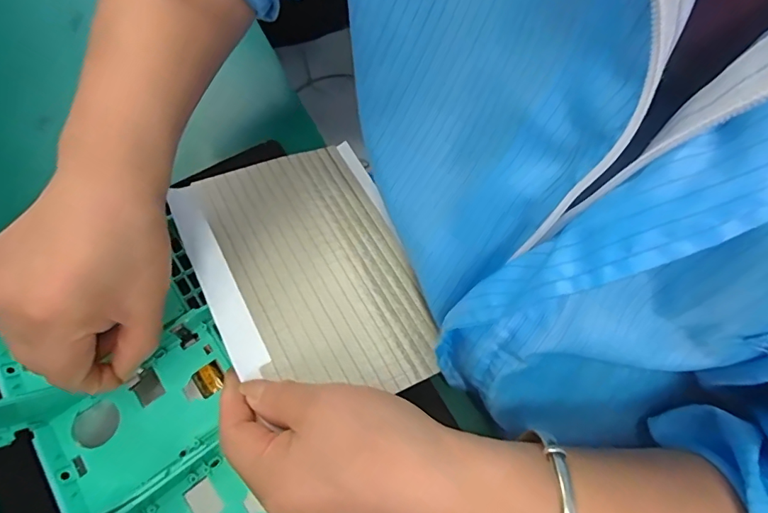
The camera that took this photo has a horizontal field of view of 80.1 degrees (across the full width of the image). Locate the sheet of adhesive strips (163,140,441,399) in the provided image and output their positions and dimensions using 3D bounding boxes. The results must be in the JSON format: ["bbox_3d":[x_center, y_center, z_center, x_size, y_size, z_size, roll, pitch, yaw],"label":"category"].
[{"bbox_3d":[-0.047,0.004,0.305,0.140,0.006,0.194,-20,60,-25],"label":"sheet of adhesive strips"}]

